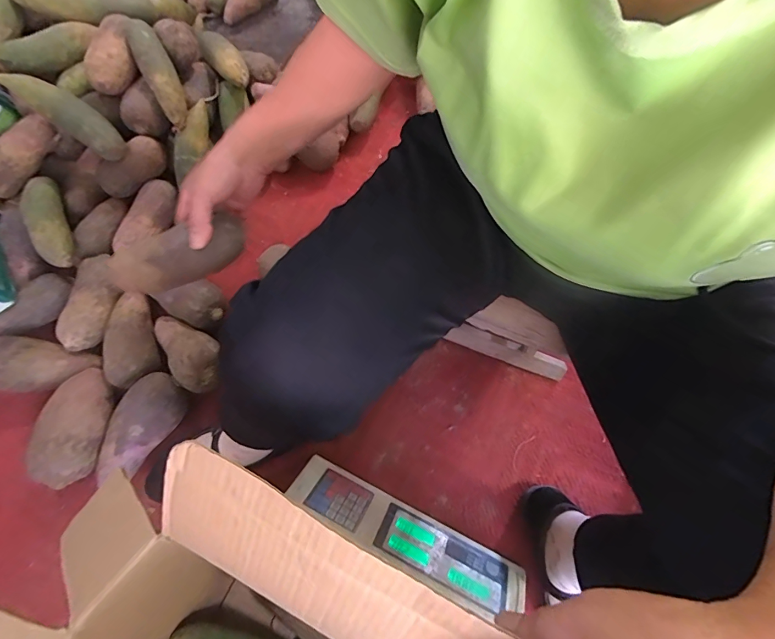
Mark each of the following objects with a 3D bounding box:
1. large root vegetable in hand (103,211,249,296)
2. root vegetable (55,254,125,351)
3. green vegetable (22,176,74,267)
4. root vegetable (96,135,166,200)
[{"bbox_3d":[-0.230,-0.073,0.461,0.143,0.049,0.051,-24,71,-13],"label":"large root vegetable in hand"},{"bbox_3d":[-0.471,-0.030,0.658,0.057,0.047,0.157,5,69,1],"label":"root vegetable"},{"bbox_3d":[-0.550,-0.153,0.674,0.051,0.054,0.192,-27,72,-11],"label":"green vegetable"},{"bbox_3d":[-0.455,-0.267,0.727,0.130,0.060,0.057,-33,72,9],"label":"root vegetable"}]

